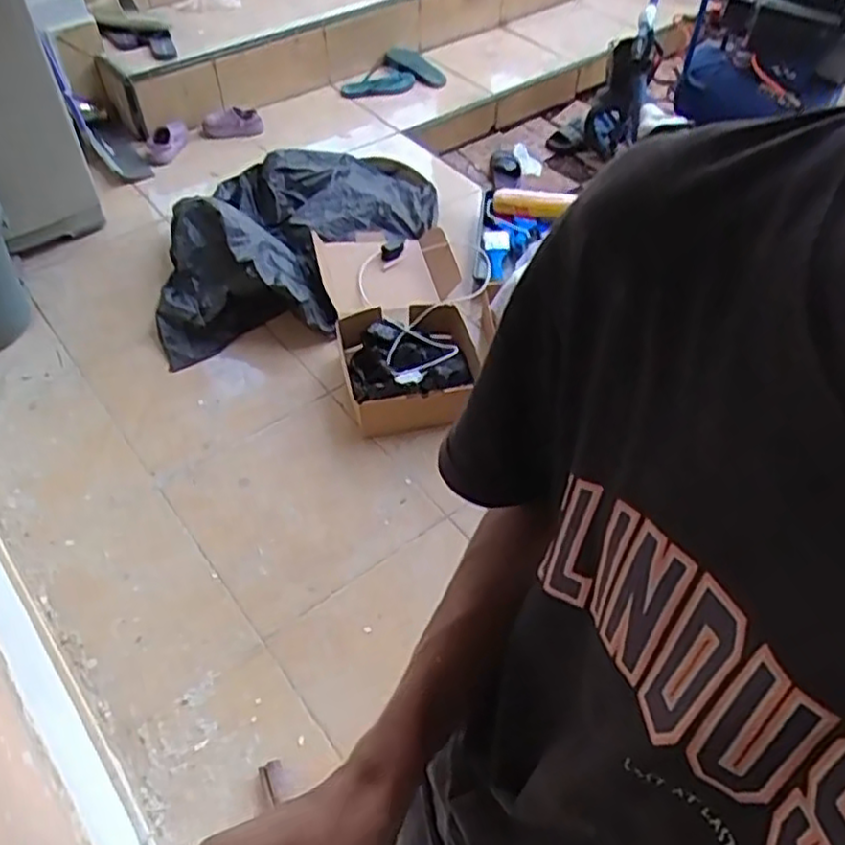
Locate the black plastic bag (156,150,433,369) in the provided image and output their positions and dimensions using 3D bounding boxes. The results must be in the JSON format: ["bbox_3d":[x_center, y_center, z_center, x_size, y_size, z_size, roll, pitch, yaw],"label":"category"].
[{"bbox_3d":[-0.323,-0.476,1.779,0.499,0.160,0.896,24,54,16],"label":"black plastic bag"}]

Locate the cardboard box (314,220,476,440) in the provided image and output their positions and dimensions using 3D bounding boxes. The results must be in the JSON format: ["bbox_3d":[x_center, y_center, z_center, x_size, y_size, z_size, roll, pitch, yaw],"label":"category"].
[{"bbox_3d":[-0.044,-0.237,1.622,0.321,0.120,0.612,-9,52,-9],"label":"cardboard box"}]

